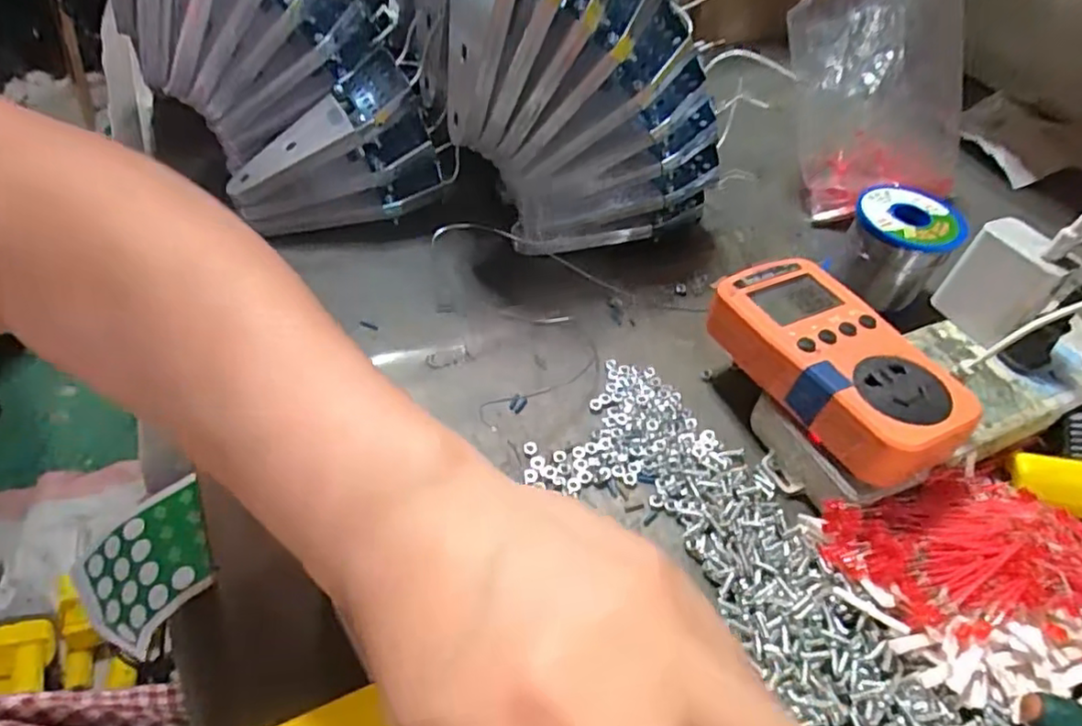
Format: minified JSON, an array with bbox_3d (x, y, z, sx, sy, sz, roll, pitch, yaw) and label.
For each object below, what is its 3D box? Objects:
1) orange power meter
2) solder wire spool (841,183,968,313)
[{"bbox_3d":[0.146,-0.001,0.318,0.064,0.031,0.126,-18,53,-20],"label":"orange power meter"},{"bbox_3d":[0.230,-0.076,0.415,0.059,0.054,0.057,30,54,22],"label":"solder wire spool"}]

